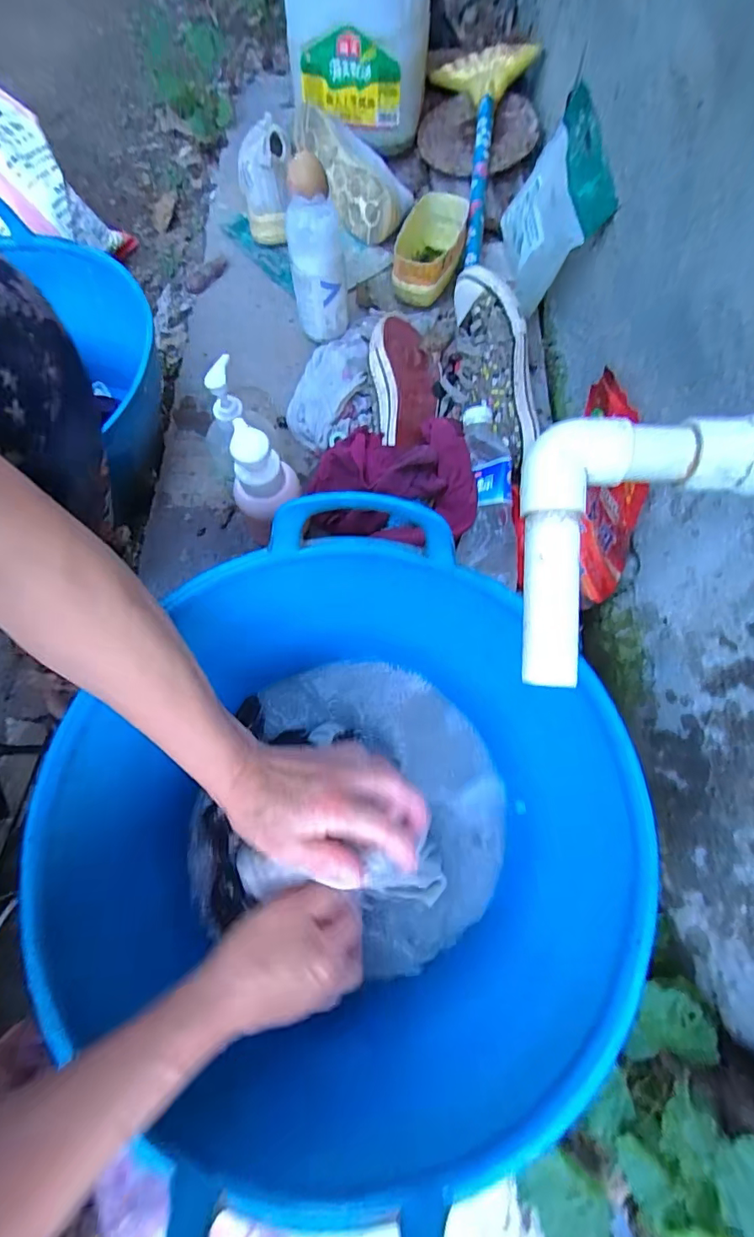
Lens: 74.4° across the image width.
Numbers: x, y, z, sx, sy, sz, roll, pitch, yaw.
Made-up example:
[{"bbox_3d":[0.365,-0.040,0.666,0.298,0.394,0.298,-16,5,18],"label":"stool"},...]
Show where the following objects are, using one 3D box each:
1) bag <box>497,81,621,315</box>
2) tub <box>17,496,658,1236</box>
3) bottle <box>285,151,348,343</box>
[{"bbox_3d":[0.217,-0.531,0.627,0.076,0.135,0.234,1,71,0],"label":"bag"},{"bbox_3d":[-0.024,0.147,0.378,0.366,0.190,0.394,-35,75,-11],"label":"tub"},{"bbox_3d":[-0.073,-0.432,0.598,0.061,0.183,0.068,-9,71,-3],"label":"bottle"}]

